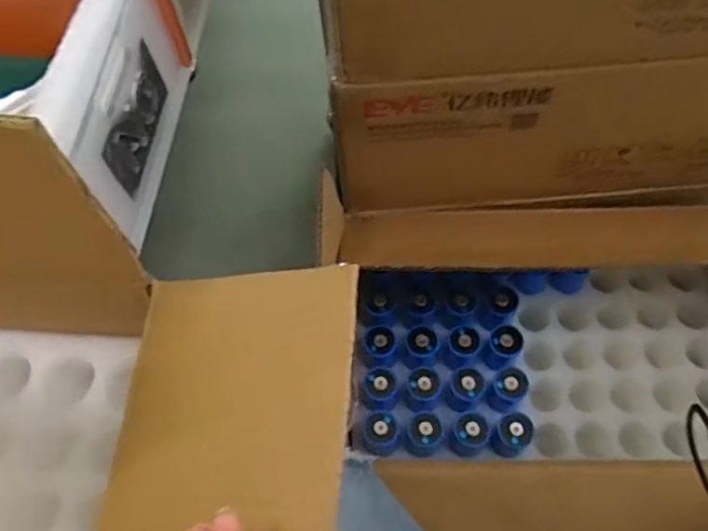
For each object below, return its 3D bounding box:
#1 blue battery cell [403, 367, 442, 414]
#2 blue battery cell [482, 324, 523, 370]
[{"bbox_3d":[0.078,0.143,0.731,0.039,0.055,0.042,-1,66,2],"label":"blue battery cell"},{"bbox_3d":[0.175,0.097,0.755,0.035,0.076,0.033,-1,66,2],"label":"blue battery cell"}]

